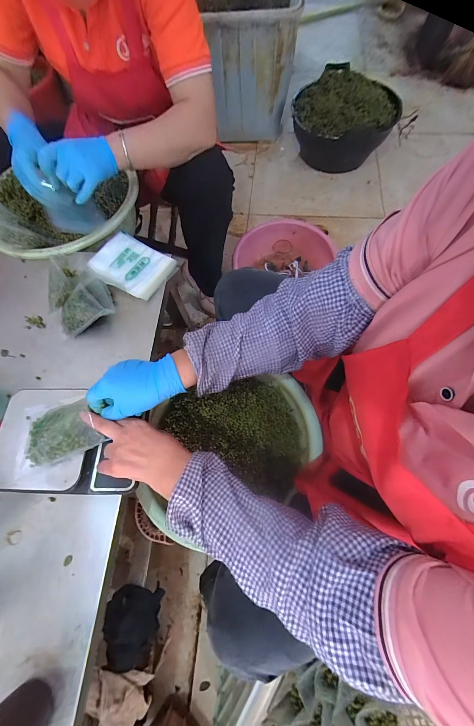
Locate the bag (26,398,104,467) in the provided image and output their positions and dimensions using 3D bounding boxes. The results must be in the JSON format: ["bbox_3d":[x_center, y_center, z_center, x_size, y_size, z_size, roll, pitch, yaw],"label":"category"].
[{"bbox_3d":[-0.250,0.093,0.373,0.109,0.030,0.078,-18,69,-4],"label":"bag"}]

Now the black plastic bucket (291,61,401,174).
[{"bbox_3d":[0.539,-1.239,1.321,0.490,0.226,0.586,5,69,5],"label":"black plastic bucket"}]

